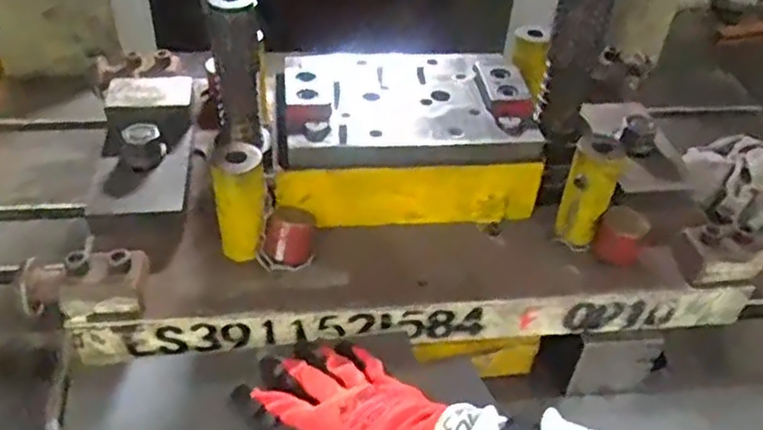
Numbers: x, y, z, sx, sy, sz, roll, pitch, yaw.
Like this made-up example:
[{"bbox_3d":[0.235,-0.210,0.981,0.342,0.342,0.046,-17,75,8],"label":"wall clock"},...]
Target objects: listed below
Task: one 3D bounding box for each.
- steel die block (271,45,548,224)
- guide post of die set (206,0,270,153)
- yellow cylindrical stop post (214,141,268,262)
[{"bbox_3d":[0.025,-0.081,0.675,0.233,0.092,0.174,1,40,-3],"label":"steel die block"},{"bbox_3d":[-0.125,-0.123,0.623,0.042,0.139,0.038,-6,41,-11],"label":"guide post of die set"},{"bbox_3d":[-0.116,-0.009,0.594,0.039,0.102,0.031,-6,41,-11],"label":"yellow cylindrical stop post"}]

